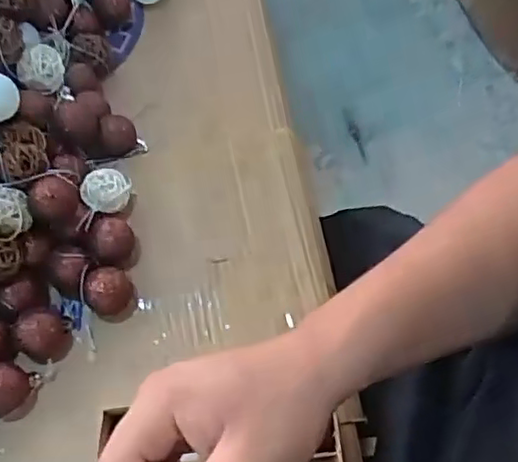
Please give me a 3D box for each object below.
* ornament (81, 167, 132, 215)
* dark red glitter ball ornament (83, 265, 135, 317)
[{"bbox_3d":[-0.129,-0.031,0.554,0.040,0.038,0.031,-11,64,-4],"label":"ornament"},{"bbox_3d":[-0.120,0.048,0.515,0.036,0.031,0.034,-1,63,2],"label":"dark red glitter ball ornament"}]

